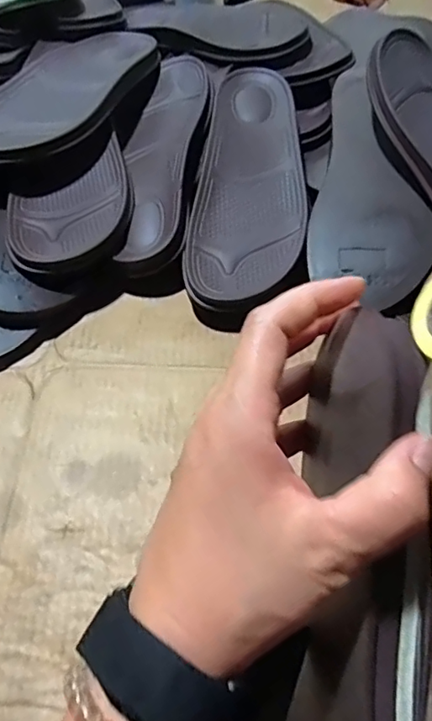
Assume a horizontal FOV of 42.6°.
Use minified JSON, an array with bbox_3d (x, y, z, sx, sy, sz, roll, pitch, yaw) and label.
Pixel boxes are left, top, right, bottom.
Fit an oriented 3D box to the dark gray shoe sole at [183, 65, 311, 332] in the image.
[{"bbox_3d":[0.032,-0.155,0.496,0.098,0.025,0.269,4,66,5],"label":"dark gray shoe sole"}]

